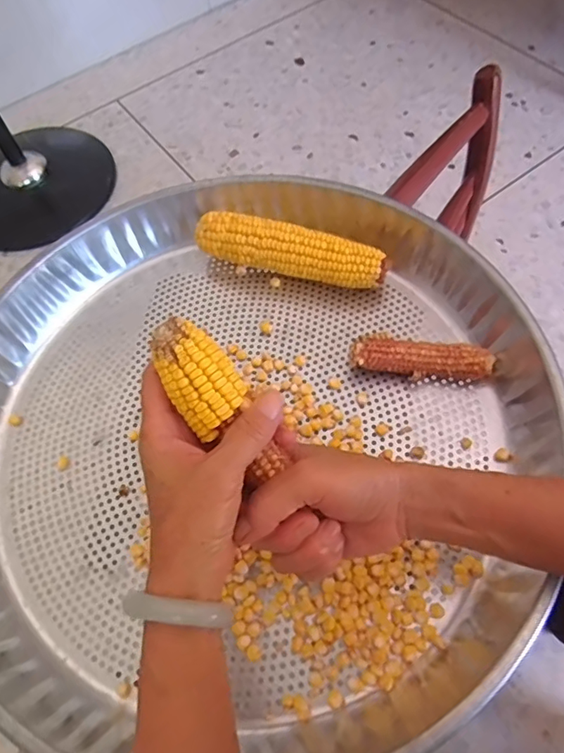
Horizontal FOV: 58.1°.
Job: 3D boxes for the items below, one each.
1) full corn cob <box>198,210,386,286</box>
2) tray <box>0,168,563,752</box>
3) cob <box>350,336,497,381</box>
[{"bbox_3d":[0.008,-0.120,0.508,0.189,0.052,0.038,14,64,11],"label":"full corn cob"},{"bbox_3d":[-0.033,0.034,0.427,0.485,0.062,0.484,-22,63,-8],"label":"tray"},{"bbox_3d":[0.125,-0.013,0.455,0.123,0.030,0.029,4,63,6],"label":"cob"}]

